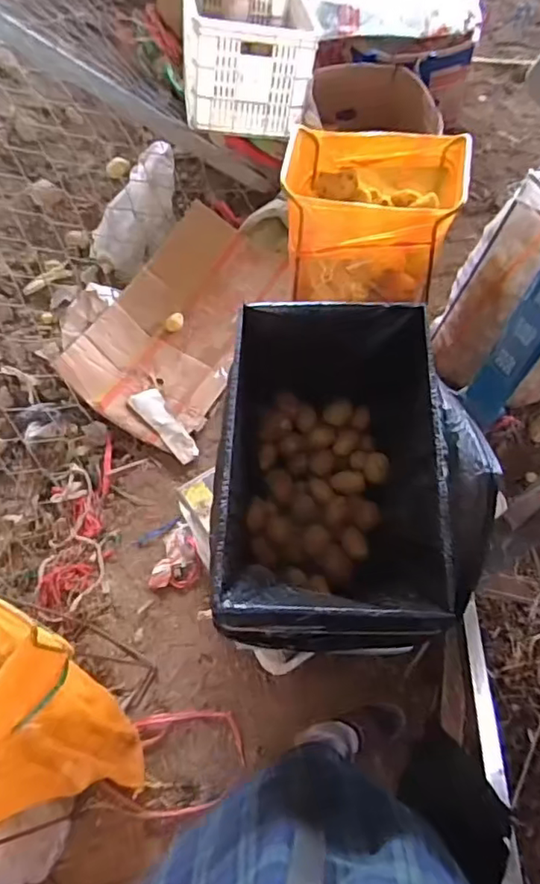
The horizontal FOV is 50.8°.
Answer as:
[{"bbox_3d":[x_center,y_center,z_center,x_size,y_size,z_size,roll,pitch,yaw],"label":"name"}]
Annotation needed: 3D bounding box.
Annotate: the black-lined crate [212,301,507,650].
[{"bbox_3d":[0.103,0.054,0.767,0.308,0.266,0.422,4,63,-1],"label":"black-lined crate"}]

